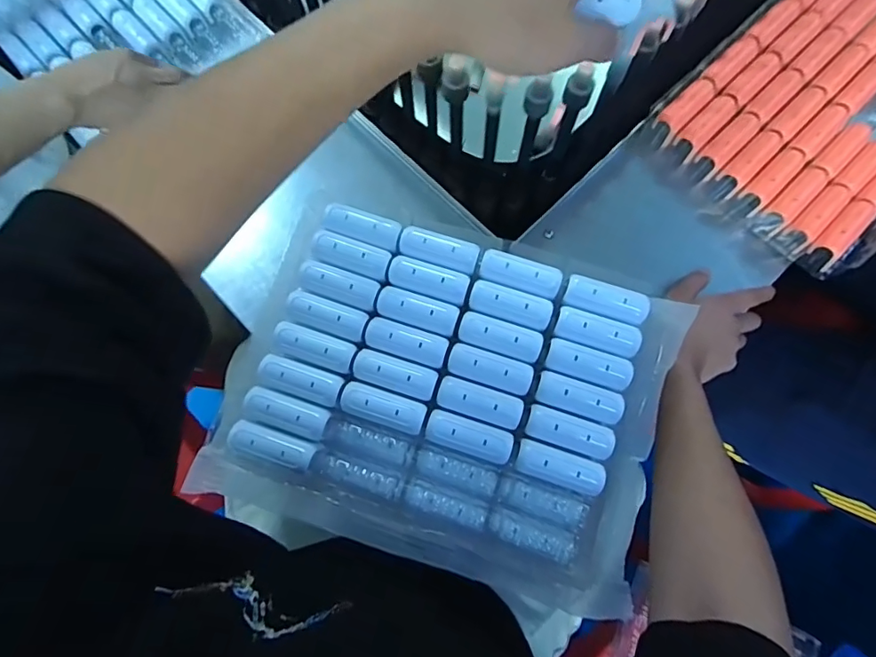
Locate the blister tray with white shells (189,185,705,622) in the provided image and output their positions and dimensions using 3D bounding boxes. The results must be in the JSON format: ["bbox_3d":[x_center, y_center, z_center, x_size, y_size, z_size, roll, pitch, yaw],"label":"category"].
[{"bbox_3d":[0.007,0.063,0.459,0.366,0.045,0.291,17,78,5],"label":"blister tray with white shells"}]

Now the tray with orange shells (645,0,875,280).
[{"bbox_3d":[0.476,-0.273,0.595,0.387,0.043,0.276,-43,80,-8],"label":"tray with orange shells"}]

